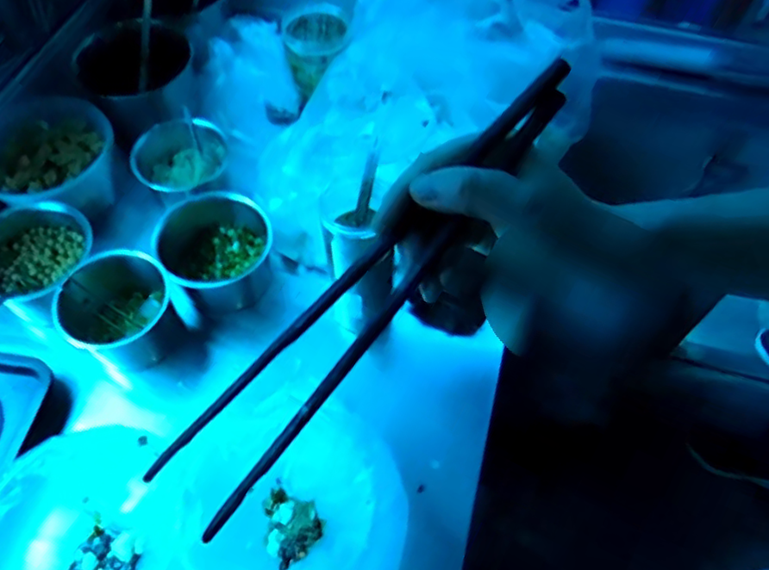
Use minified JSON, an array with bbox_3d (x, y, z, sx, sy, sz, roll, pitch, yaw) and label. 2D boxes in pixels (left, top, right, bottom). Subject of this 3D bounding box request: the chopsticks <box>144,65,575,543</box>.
[{"bbox_3d":[-0.013,0.007,0.289,0.047,0.012,0.279,45,98,23],"label":"chopsticks"}]

